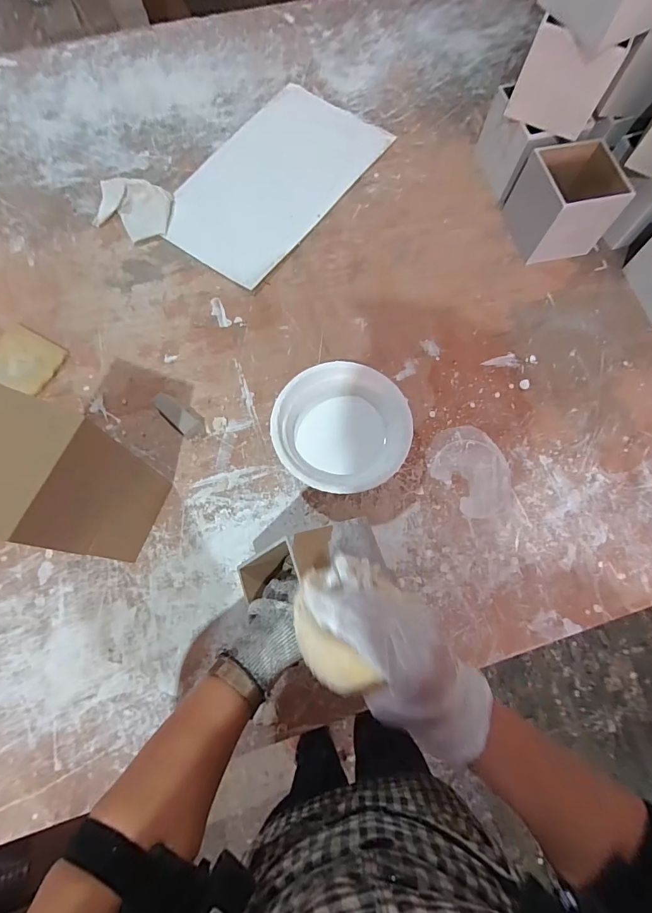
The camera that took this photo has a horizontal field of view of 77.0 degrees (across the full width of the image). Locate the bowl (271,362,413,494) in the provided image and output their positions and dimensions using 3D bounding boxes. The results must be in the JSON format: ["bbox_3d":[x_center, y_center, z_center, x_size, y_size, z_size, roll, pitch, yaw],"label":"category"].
[{"bbox_3d":[0.019,-0.033,0.538,0.169,0.059,0.169,0,73,-2],"label":"bowl"}]

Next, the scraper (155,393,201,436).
[{"bbox_3d":[-0.202,-0.058,0.554,0.062,0.024,0.029,40,76,10],"label":"scraper"}]

